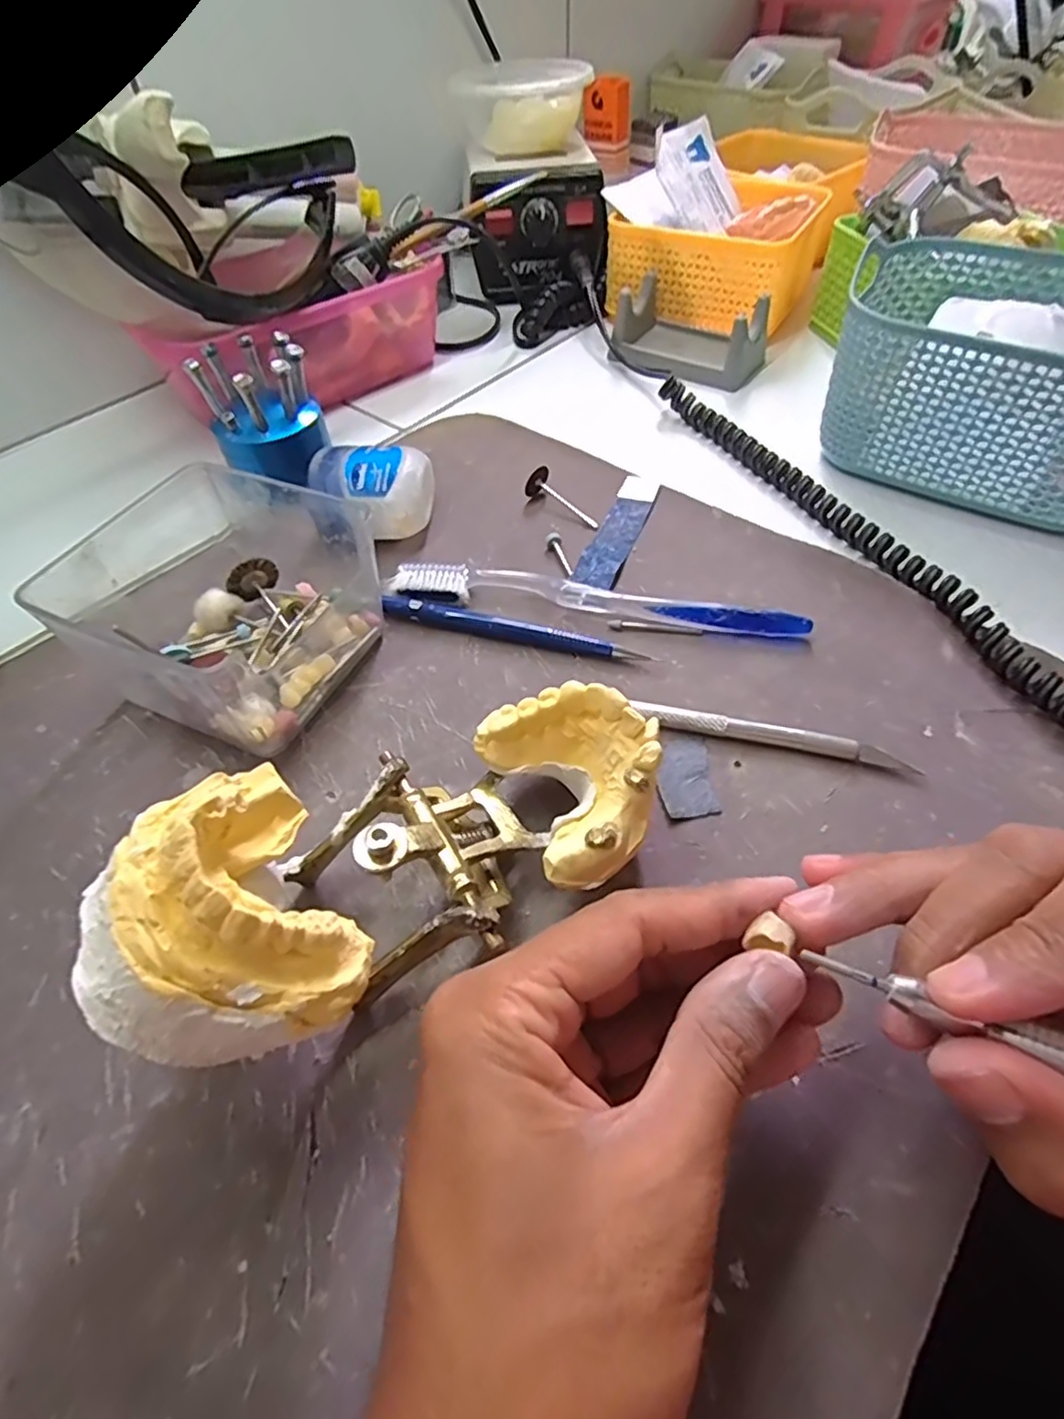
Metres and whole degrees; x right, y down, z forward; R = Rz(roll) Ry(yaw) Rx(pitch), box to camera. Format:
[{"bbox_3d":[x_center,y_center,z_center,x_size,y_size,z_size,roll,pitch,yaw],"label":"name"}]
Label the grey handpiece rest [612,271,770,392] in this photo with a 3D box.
[{"bbox_3d":[0.108,-0.256,0.437,0.101,0.038,0.065,21,56,18],"label":"grey handpiece rest"}]

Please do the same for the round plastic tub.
[{"bbox_3d":[-0.009,-0.456,0.482,0.093,0.047,0.108,-3,52,0],"label":"round plastic tub"}]

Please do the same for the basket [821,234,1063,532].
[{"bbox_3d":[0.244,-0.168,0.333,0.158,0.081,0.116,28,58,22],"label":"basket"}]

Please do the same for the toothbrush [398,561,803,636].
[{"bbox_3d":[0.029,-0.050,0.295,0.187,0.013,0.018,6,53,7],"label":"toothbrush"}]

